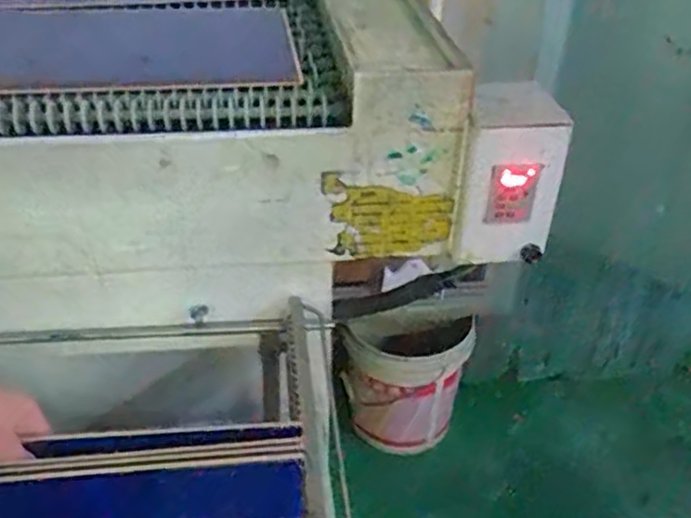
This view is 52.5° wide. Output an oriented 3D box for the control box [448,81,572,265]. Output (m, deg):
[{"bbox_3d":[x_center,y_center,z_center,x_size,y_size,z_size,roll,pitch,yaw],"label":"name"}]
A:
[{"bbox_3d":[0.215,-0.115,0.932,0.126,0.208,0.117,7,36,6],"label":"control box"}]

